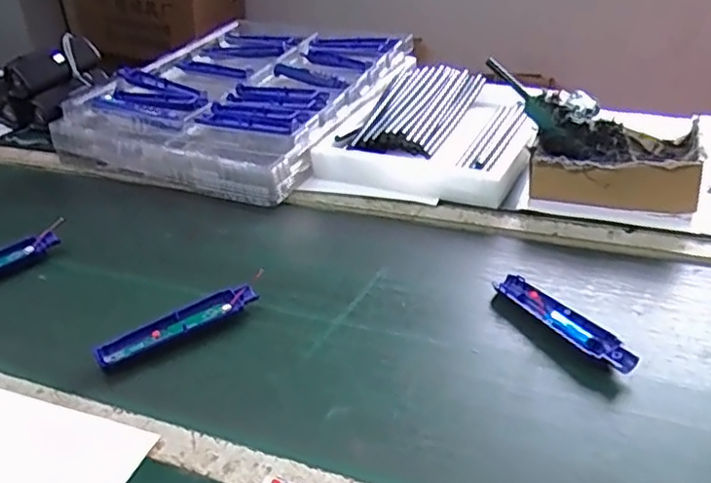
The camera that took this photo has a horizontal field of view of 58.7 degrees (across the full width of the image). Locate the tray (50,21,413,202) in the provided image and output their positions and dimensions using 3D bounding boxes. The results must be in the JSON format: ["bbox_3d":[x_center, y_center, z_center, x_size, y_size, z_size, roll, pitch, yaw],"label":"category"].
[{"bbox_3d":[-0.191,-0.273,1.164,0.454,0.078,0.587,11,35,23],"label":"tray"}]

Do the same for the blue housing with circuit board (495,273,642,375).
[{"bbox_3d":[0.210,0.082,0.641,0.034,0.020,0.165,-20,35,-24],"label":"blue housing with circuit board"}]

